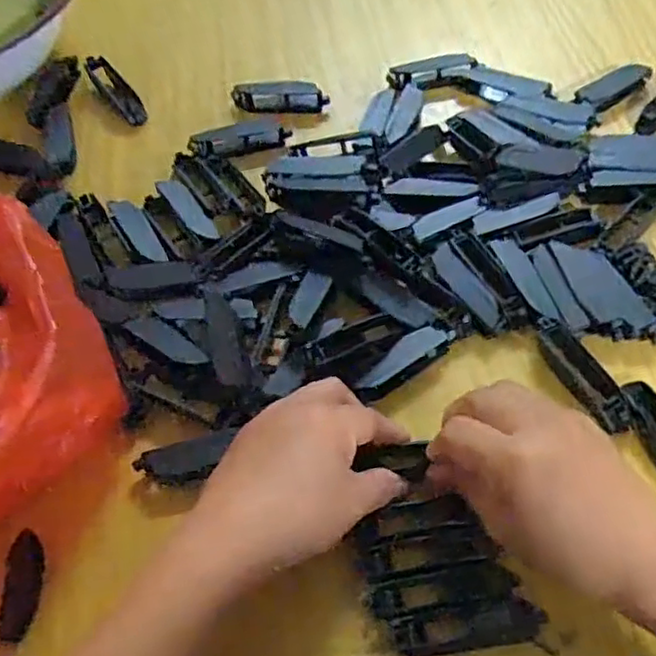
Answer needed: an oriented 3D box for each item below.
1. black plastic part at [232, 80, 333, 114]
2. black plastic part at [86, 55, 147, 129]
[{"bbox_3d":[-0.037,-0.181,0.528,0.072,0.010,0.027,0,58,3],"label":"black plastic part"},{"bbox_3d":[-0.167,-0.188,0.530,0.021,0.012,0.081,-33,62,-17],"label":"black plastic part"}]

